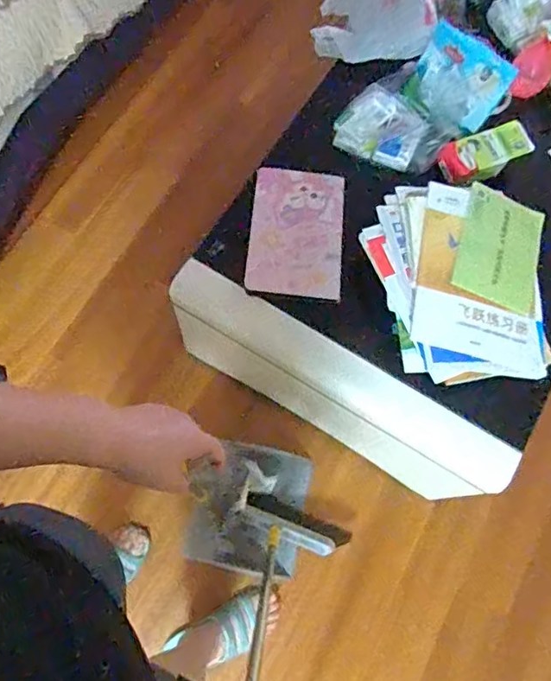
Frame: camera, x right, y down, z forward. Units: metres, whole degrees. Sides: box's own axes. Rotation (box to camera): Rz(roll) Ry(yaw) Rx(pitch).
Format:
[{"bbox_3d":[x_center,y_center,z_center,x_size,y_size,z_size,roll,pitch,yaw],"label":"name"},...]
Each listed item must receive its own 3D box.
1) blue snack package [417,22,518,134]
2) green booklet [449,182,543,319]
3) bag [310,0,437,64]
[{"bbox_3d":[0.360,-0.503,1.084,0.171,0.115,0.113,22,75,7],"label":"blue snack package"},{"bbox_3d":[0.381,-0.157,0.949,0.150,0.013,0.208,24,69,-11],"label":"green booklet"},{"bbox_3d":[0.214,-0.714,1.203,0.258,0.100,0.231,3,72,-3],"label":"bag"}]

